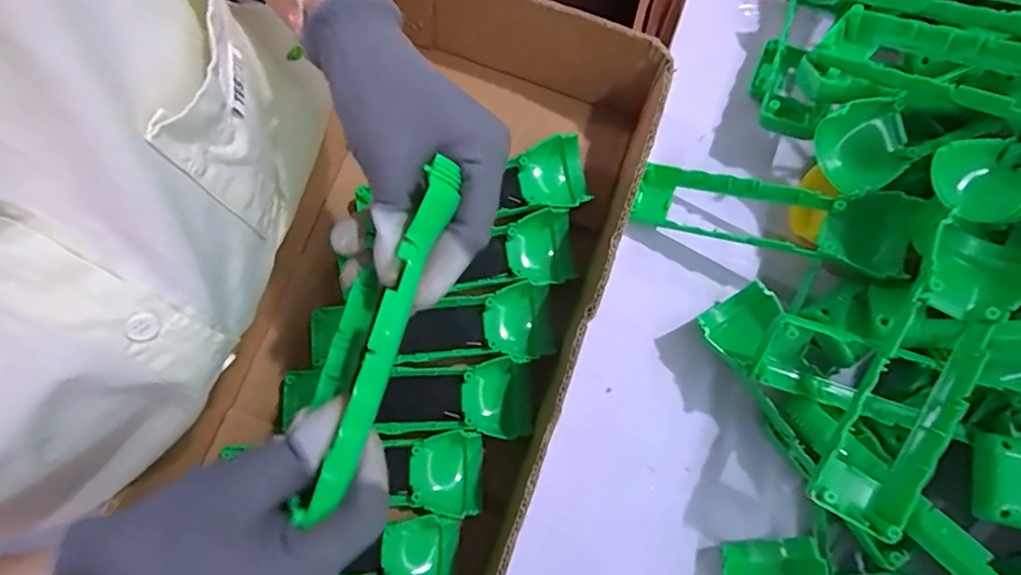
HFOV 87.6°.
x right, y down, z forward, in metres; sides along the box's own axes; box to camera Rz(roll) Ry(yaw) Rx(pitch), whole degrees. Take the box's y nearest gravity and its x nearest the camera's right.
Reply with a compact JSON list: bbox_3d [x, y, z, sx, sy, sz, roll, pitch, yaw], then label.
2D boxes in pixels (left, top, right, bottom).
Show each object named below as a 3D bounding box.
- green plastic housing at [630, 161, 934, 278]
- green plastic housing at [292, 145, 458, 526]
[{"bbox_3d":[0.160,-0.044,0.338,0.161,0.027,0.046,16,76,23],"label":"green plastic housing"},{"bbox_3d":[-0.062,0.019,0.232,0.040,0.042,0.151,22,89,6],"label":"green plastic housing"}]

